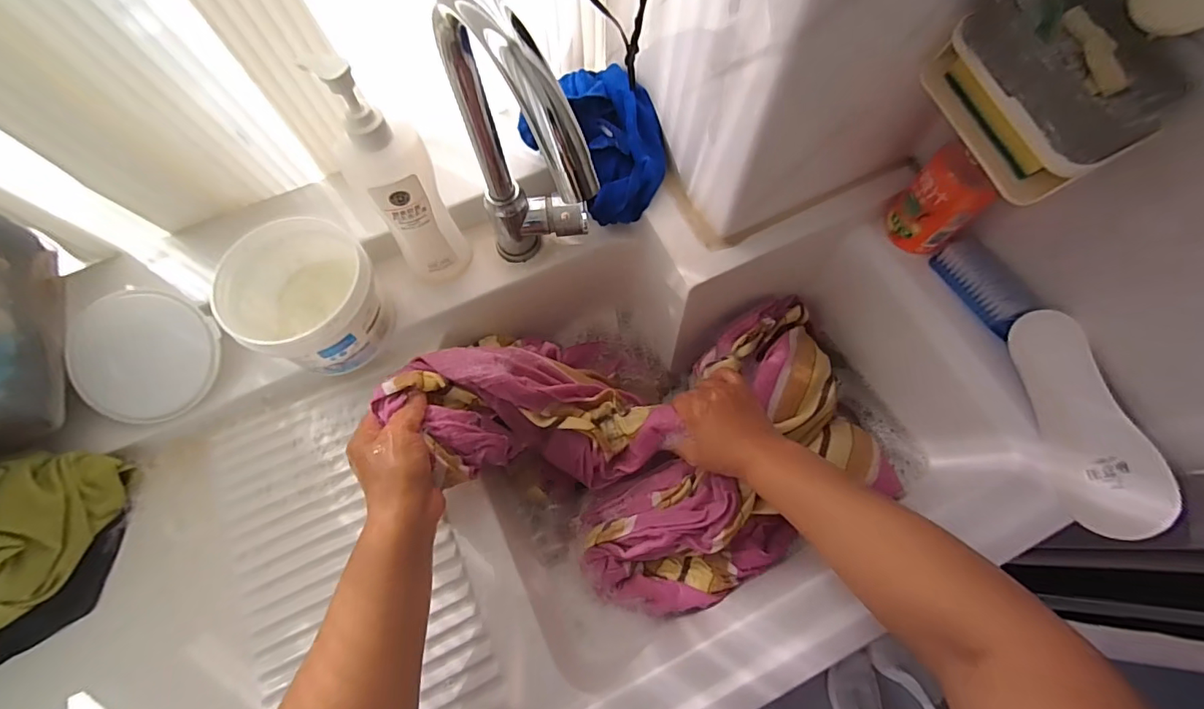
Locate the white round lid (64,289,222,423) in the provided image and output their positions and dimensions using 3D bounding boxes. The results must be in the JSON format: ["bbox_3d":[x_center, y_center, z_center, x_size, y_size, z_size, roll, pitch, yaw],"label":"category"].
[{"bbox_3d":[-0.424,0.000,0.474,0.123,0.017,0.118,-1,98,-9],"label":"white round lid"}]

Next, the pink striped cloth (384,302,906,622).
[{"bbox_3d":[0.076,0.078,0.517,0.414,0.198,0.300,-27,72,-9],"label":"pink striped cloth"}]

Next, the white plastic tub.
[{"bbox_3d":[-0.266,-0.046,0.480,0.118,0.103,0.118,0,70,1],"label":"white plastic tub"}]

